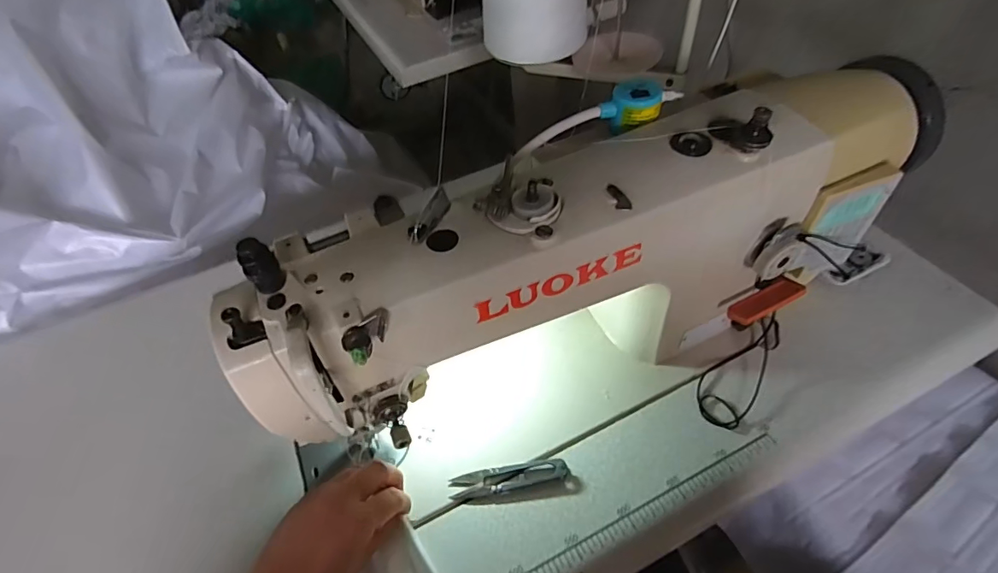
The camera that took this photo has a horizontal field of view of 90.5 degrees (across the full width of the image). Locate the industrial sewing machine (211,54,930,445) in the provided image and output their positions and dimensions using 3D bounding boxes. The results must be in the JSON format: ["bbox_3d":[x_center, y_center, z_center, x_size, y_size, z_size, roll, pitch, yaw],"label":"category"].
[{"bbox_3d":[0.099,-0.016,0.430,0.575,0.236,0.151,-21,52,-12],"label":"industrial sewing machine"}]

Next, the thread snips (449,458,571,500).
[{"bbox_3d":[0.009,0.166,0.433,0.102,0.011,0.021,-9,50,-2],"label":"thread snips"}]

